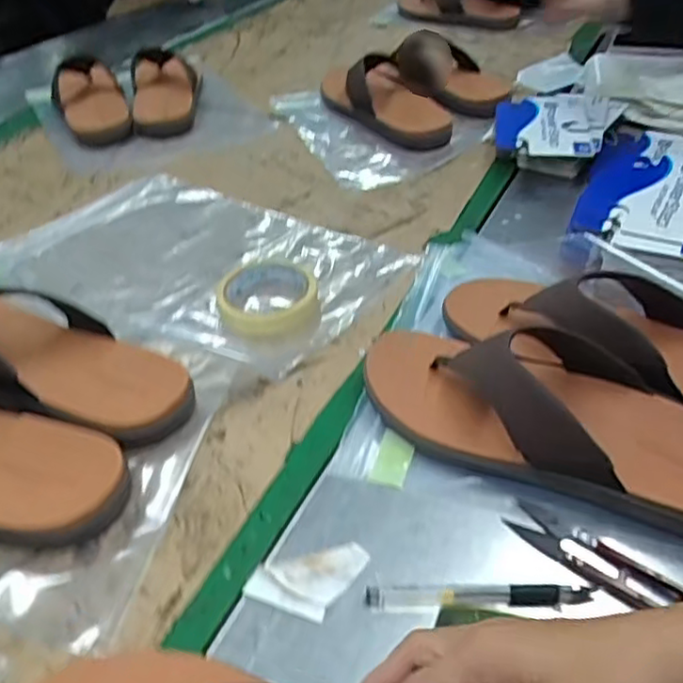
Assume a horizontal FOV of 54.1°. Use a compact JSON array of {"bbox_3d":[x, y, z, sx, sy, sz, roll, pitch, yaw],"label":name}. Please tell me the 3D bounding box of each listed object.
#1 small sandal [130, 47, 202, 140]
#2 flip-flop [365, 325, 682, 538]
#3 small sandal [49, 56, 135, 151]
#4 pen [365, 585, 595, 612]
[{"bbox_3d":[-0.281,-0.403,1.068,0.106,0.066,0.251,-10,39,-7],"label":"small sandal"},{"bbox_3d":[0.151,0.046,0.467,0.286,0.068,0.110,17,43,24],"label":"flip-flop"},{"bbox_3d":[-0.400,-0.384,1.062,0.097,0.058,0.276,-18,40,-17],"label":"small sandal"},{"bbox_3d":[0.080,0.149,0.394,0.130,0.005,0.010,-2,39,3],"label":"pen"}]

